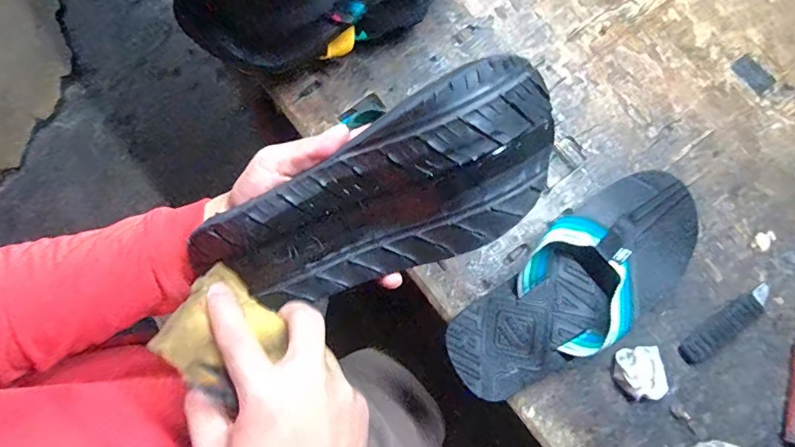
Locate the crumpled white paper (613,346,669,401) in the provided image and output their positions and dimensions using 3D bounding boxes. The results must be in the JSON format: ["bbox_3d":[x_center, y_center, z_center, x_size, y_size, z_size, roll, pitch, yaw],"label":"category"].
[{"bbox_3d":[0.220,0.137,0.435,0.037,0.026,0.045,-8,79,-3],"label":"crumpled white paper"}]

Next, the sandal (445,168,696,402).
[{"bbox_3d":[0.159,0.057,0.433,0.252,0.064,0.107,-32,81,-7],"label":"sandal"}]

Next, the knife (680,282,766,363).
[{"bbox_3d":[0.314,0.097,0.450,0.106,0.012,0.030,-33,81,-7],"label":"knife"}]

